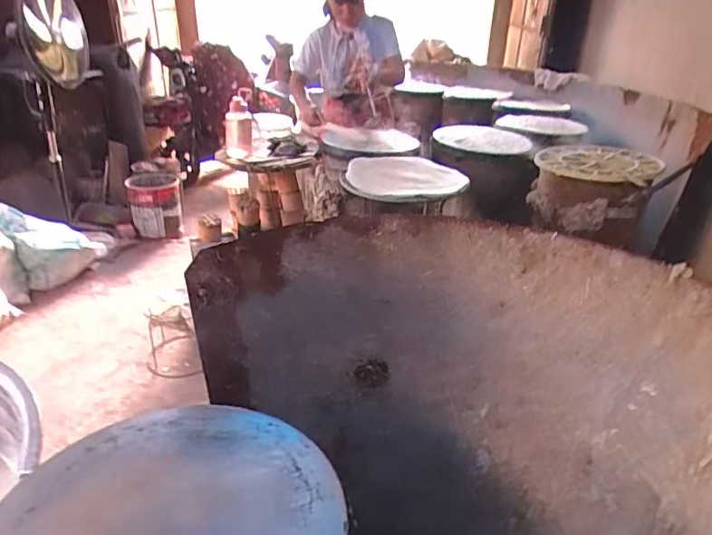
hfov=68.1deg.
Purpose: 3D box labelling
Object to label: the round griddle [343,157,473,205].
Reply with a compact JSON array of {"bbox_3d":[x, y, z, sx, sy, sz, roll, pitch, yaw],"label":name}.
[{"bbox_3d":[0.138,-0.275,1.548,0.321,0.044,0.321,2,28,-1],"label":"round griddle"}]

